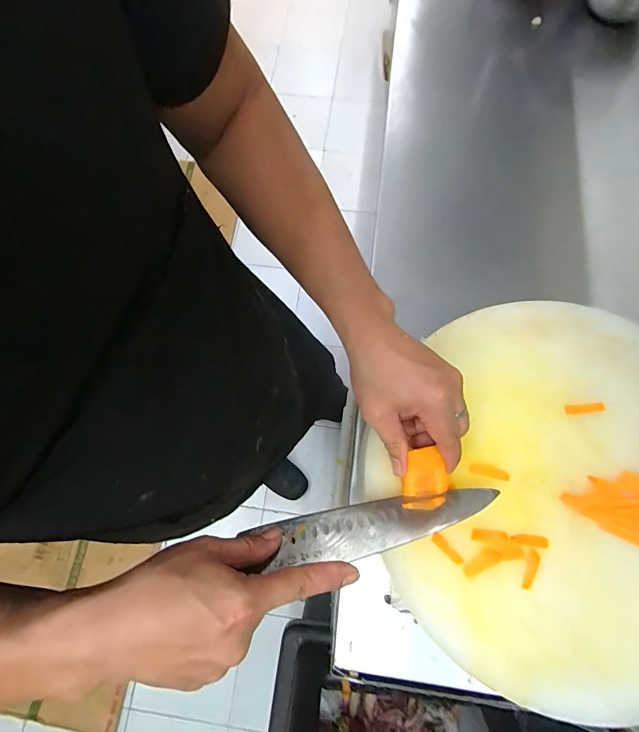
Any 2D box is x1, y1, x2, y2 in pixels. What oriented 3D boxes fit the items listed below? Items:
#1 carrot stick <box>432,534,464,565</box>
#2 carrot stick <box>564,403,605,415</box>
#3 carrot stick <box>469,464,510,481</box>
[{"bbox_3d":[0.114,0.162,0.325,0.008,0.004,0.032,-44,78,-9],"label":"carrot stick"},{"bbox_3d":[0.256,0.041,0.354,0.036,0.004,0.009,-6,75,0],"label":"carrot stick"},{"bbox_3d":[0.160,0.099,0.346,0.036,0.004,0.011,13,75,5],"label":"carrot stick"}]

